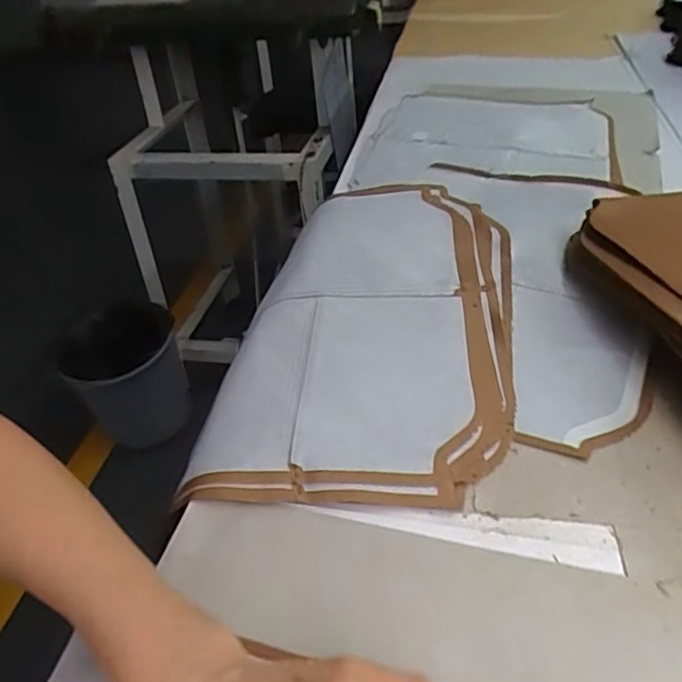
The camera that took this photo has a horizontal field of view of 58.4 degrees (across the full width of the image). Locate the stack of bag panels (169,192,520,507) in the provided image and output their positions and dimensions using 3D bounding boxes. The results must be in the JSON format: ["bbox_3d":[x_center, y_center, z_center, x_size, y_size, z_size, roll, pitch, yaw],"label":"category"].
[{"bbox_3d":[0.039,-0.041,0.550,0.216,0.015,0.424,4,39,9],"label":"stack of bag panels"}]

